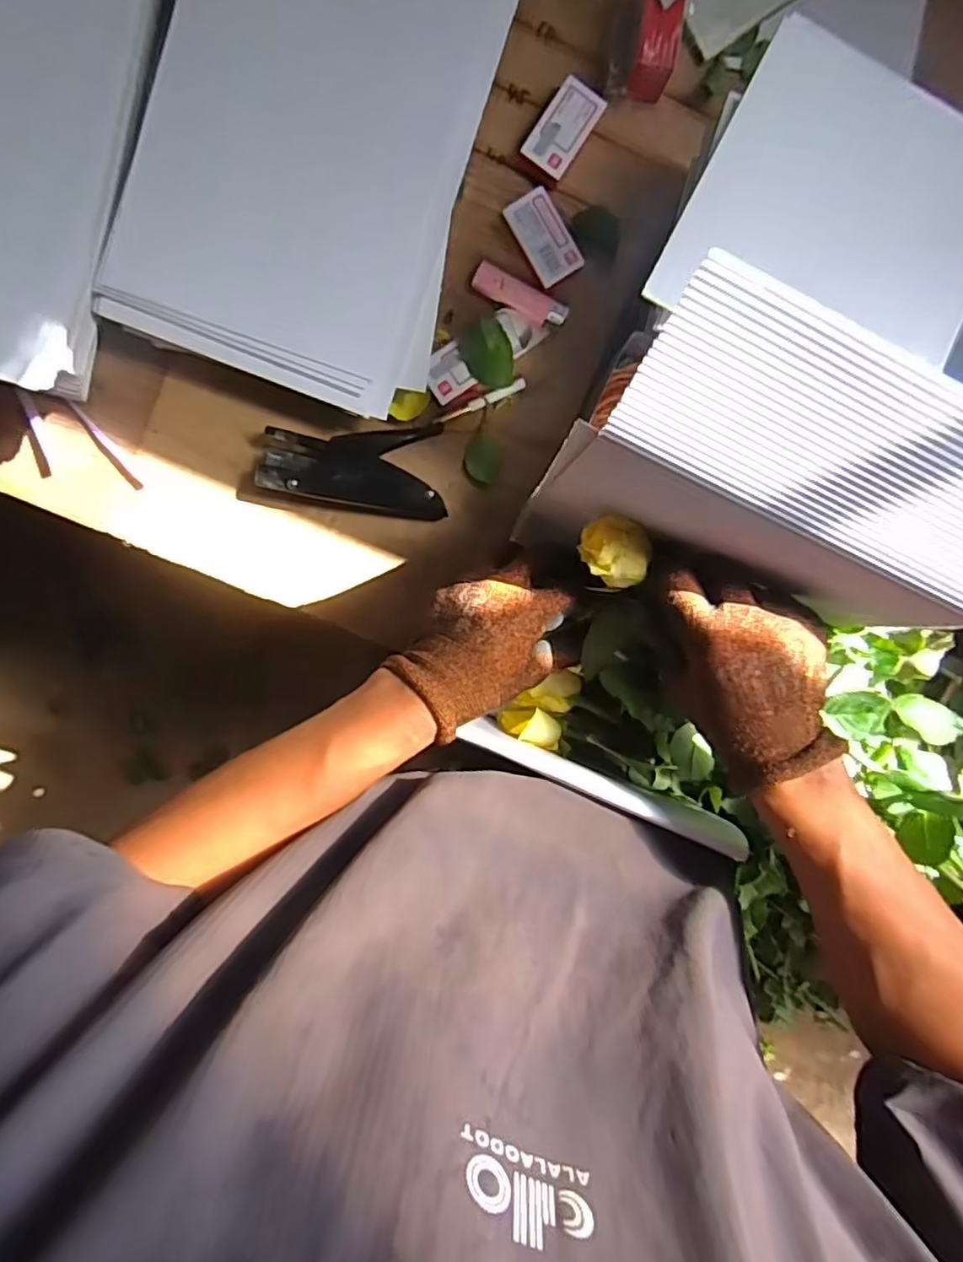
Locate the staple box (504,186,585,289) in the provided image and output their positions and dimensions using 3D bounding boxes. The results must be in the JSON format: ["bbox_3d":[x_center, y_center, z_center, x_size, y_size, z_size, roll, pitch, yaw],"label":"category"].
[{"bbox_3d":[0.050,-0.314,0.502,0.037,0.007,0.069,-32,98,4],"label":"staple box"}]

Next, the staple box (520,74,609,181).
[{"bbox_3d":[0.065,-0.396,0.497,0.038,0.014,0.071,32,97,-6],"label":"staple box"}]

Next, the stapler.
[{"bbox_3d":[-0.103,-0.138,0.518,0.146,0.025,0.074,8,99,-2],"label":"stapler"}]

